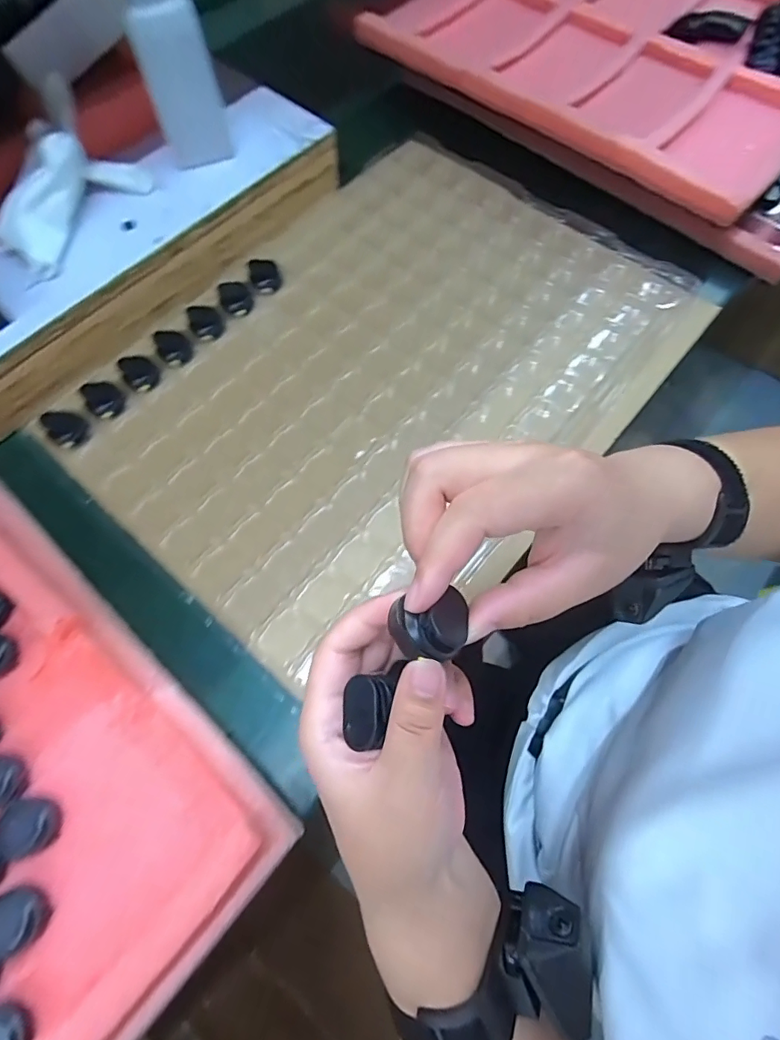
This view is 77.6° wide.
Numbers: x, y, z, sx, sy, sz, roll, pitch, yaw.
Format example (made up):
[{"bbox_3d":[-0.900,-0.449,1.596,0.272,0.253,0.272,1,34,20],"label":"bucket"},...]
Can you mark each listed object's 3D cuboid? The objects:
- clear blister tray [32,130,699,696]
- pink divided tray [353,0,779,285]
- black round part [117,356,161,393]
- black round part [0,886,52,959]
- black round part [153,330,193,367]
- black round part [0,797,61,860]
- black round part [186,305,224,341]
[{"bbox_3d":[-0.004,-0.141,0.433,0.367,0.035,0.500,39,73,13],"label":"clear blister tray"},{"bbox_3d":[0.401,-0.627,0.574,0.518,0.073,0.731,39,74,13],"label":"pink divided tray"},{"bbox_3d":[-0.215,-0.127,0.419,0.028,0.013,0.029,0,69,0],"label":"black round part"},{"bbox_3d":[-0.192,0.203,0.246,0.032,0.011,0.027,-26,71,-10],"label":"black round part"},{"bbox_3d":[-0.190,-0.151,0.426,0.028,0.018,0.024,-27,71,-10],"label":"black round part"},{"bbox_3d":[-0.197,0.166,0.264,0.029,0.012,0.028,0,69,0],"label":"black round part"},{"bbox_3d":[-0.165,-0.177,0.436,0.027,0.015,0.025,0,69,0],"label":"black round part"}]

